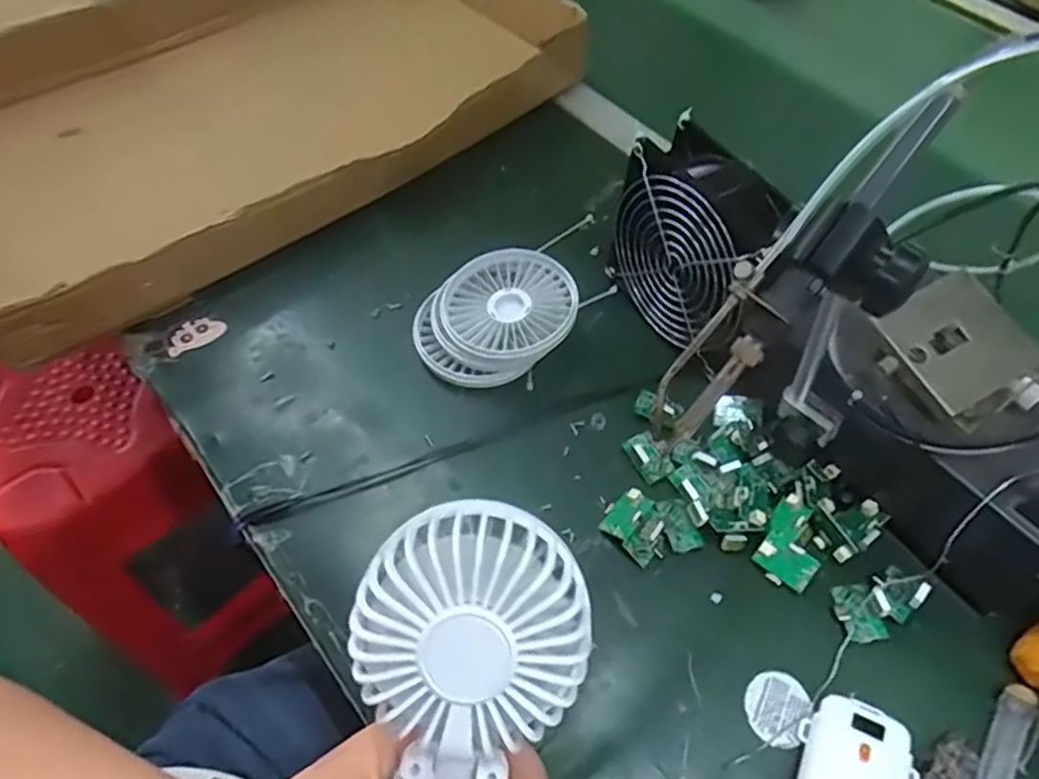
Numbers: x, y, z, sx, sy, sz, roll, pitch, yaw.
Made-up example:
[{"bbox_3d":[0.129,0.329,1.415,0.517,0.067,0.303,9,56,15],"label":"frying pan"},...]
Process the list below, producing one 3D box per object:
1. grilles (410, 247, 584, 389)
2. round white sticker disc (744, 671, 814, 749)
[{"bbox_3d":[-0.015,-0.047,0.461,0.108,0.036,0.092,-28,61,-16],"label":"grilles"},{"bbox_3d":[0.131,0.162,0.346,0.031,0.004,0.034,-1,57,1],"label":"round white sticker disc"}]

